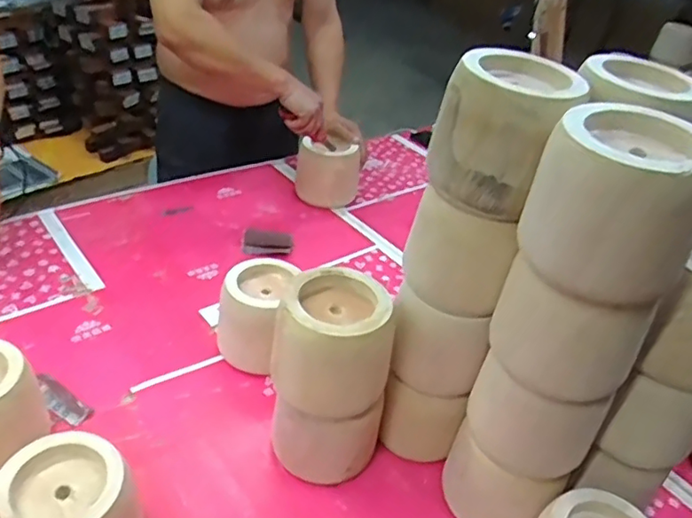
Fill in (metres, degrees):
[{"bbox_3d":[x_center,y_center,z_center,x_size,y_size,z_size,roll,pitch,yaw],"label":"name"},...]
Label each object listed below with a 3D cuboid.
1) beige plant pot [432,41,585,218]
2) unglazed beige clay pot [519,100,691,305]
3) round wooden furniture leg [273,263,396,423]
[{"bbox_3d":[0.153,-0.121,0.591,0.113,0.132,0.113,6,35,-4],"label":"beige plant pot"},{"bbox_3d":[0.218,-0.042,0.495,0.122,0.128,0.101,20,37,18],"label":"unglazed beige clay pot"},{"bbox_3d":[-0.011,0.096,0.697,0.126,0.119,0.116,9,35,1],"label":"round wooden furniture leg"}]

